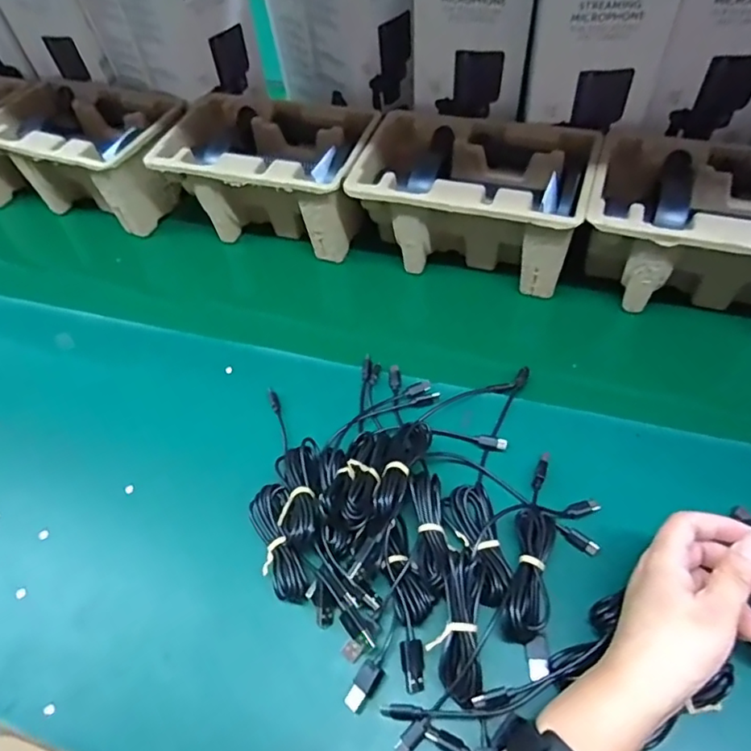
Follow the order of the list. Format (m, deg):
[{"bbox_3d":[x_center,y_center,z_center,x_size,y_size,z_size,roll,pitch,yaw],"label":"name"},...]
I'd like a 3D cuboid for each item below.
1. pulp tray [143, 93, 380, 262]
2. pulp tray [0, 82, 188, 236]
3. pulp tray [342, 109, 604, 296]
[{"bbox_3d":[-0.125,-0.232,0.650,0.240,0.104,0.148,14,54,13],"label":"pulp tray"},{"bbox_3d":[-0.351,-0.274,0.703,0.232,0.104,0.151,19,56,16],"label":"pulp tray"},{"bbox_3d":[0.100,-0.190,0.594,0.232,0.102,0.166,16,55,14],"label":"pulp tray"}]

